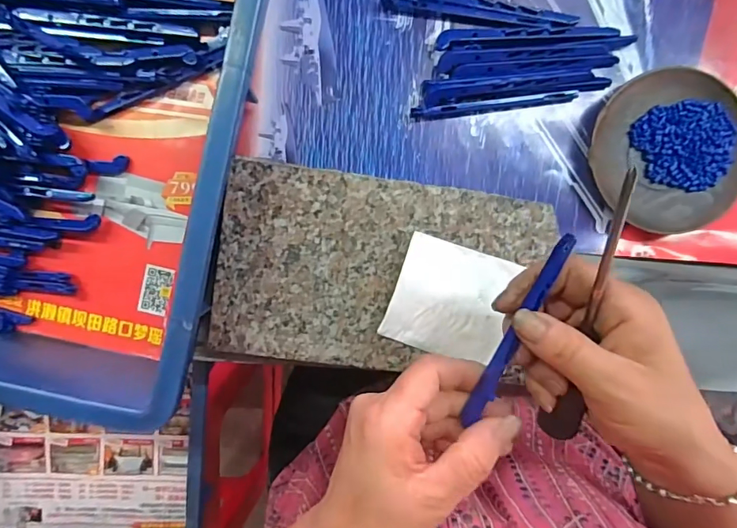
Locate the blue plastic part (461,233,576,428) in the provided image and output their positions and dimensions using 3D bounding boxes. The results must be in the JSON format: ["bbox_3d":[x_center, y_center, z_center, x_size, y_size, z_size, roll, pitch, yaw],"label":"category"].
[{"bbox_3d":[0.079,0.036,0.236,0.009,0.005,0.113,23,103,-3],"label":"blue plastic part"}]

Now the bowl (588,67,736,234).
[{"bbox_3d":[0.216,-0.081,0.324,0.111,0.017,0.111,0,94,-2],"label":"bowl"}]

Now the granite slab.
[{"bbox_3d":[0.008,0.007,0.321,0.220,0.025,0.132,8,93,-2],"label":"granite slab"}]

